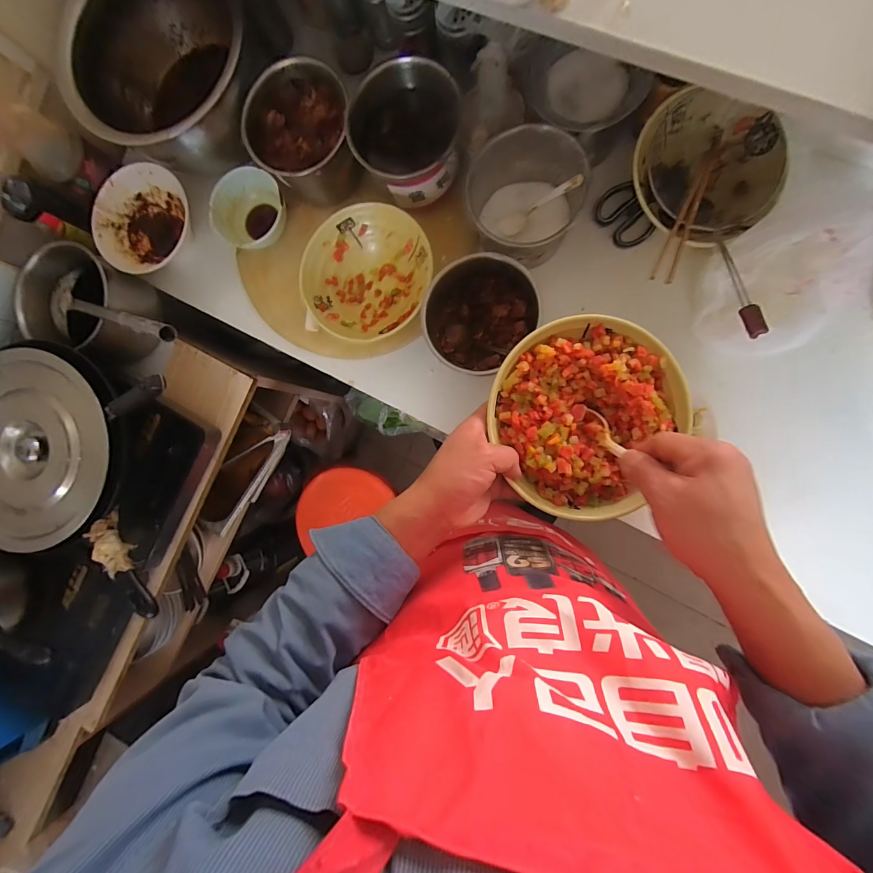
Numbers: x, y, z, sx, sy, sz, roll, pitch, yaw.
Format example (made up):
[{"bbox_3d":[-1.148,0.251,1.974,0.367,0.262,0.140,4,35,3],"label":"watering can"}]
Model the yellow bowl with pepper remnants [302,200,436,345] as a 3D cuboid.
[{"bbox_3d":[-0.099,-0.234,0.584,0.183,0.072,0.175,0,91,8],"label":"yellow bowl with pepper remnants"}]

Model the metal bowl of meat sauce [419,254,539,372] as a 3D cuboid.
[{"bbox_3d":[0.061,-0.169,0.547,0.142,0.081,0.149,0,91,8],"label":"metal bowl of meat sauce"}]

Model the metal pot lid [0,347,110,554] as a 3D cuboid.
[{"bbox_3d":[-0.615,0.021,0.598,0.262,0.048,0.287,0,91,8],"label":"metal pot lid"}]

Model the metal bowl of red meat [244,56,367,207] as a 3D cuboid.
[{"bbox_3d":[-0.197,-0.447,0.590,0.140,0.104,0.143,0,91,8],"label":"metal bowl of red meat"}]

